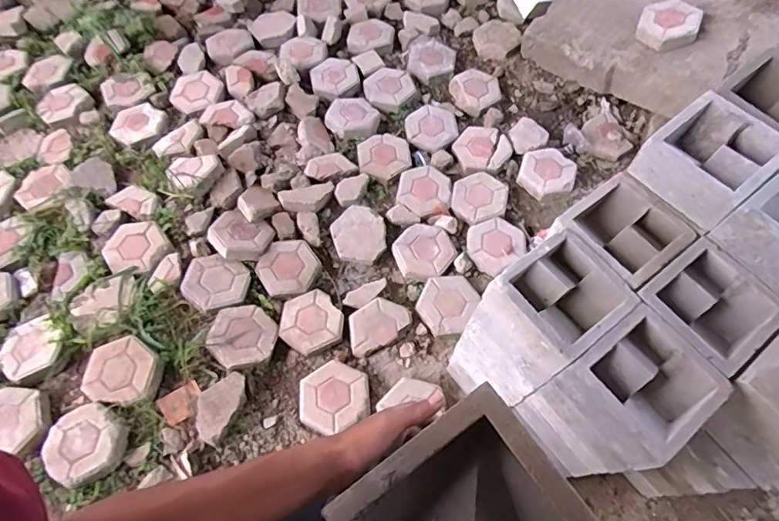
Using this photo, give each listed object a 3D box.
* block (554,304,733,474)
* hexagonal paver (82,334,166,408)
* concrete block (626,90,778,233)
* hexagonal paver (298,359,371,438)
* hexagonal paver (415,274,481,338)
[{"bbox_3d":[0.444,0.223,0.856,0.204,0.104,0.199,-33,67,-16],"label":"block"},{"bbox_3d":[-0.775,0.320,1.394,0.221,0.046,0.197,2,62,2],"label":"hexagonal paver"},{"bbox_3d":[0.633,-0.196,0.965,0.209,0.109,0.202,-35,67,-16],"label":"concrete block"},{"bbox_3d":[-0.164,0.391,1.422,0.200,0.046,0.184,-6,63,-6],"label":"hexagonal paver"},{"bbox_3d":[0.187,0.144,1.584,0.182,0.061,0.209,28,64,11],"label":"hexagonal paver"}]

